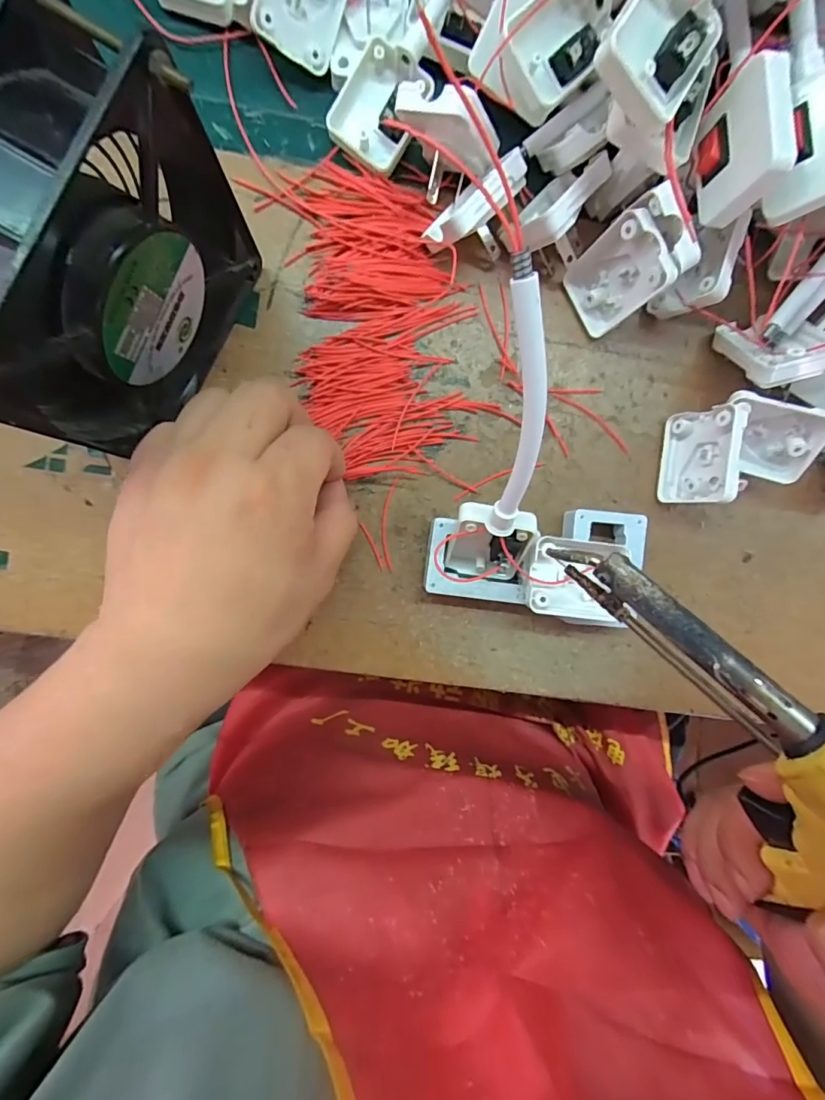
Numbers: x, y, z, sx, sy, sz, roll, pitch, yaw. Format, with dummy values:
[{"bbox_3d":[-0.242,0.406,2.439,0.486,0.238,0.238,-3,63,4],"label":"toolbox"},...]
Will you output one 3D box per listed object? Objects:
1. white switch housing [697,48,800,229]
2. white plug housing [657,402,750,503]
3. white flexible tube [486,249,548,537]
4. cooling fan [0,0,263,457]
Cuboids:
[{"bbox_3d":[0.137,-0.169,0.196,0.016,0.034,0.050,-6,93,-5],"label":"white switch housing"},{"bbox_3d":[0.151,-0.048,0.247,0.012,0.040,0.048,4,92,-24],"label":"white plug housing"},{"bbox_3d":[0.040,-0.046,0.174,0.015,0.007,0.110,-9,136,-3],"label":"white flexible tube"},{"bbox_3d":[-0.114,-0.104,0.186,0.043,0.120,0.126,29,91,-4],"label":"cooling fan"}]

